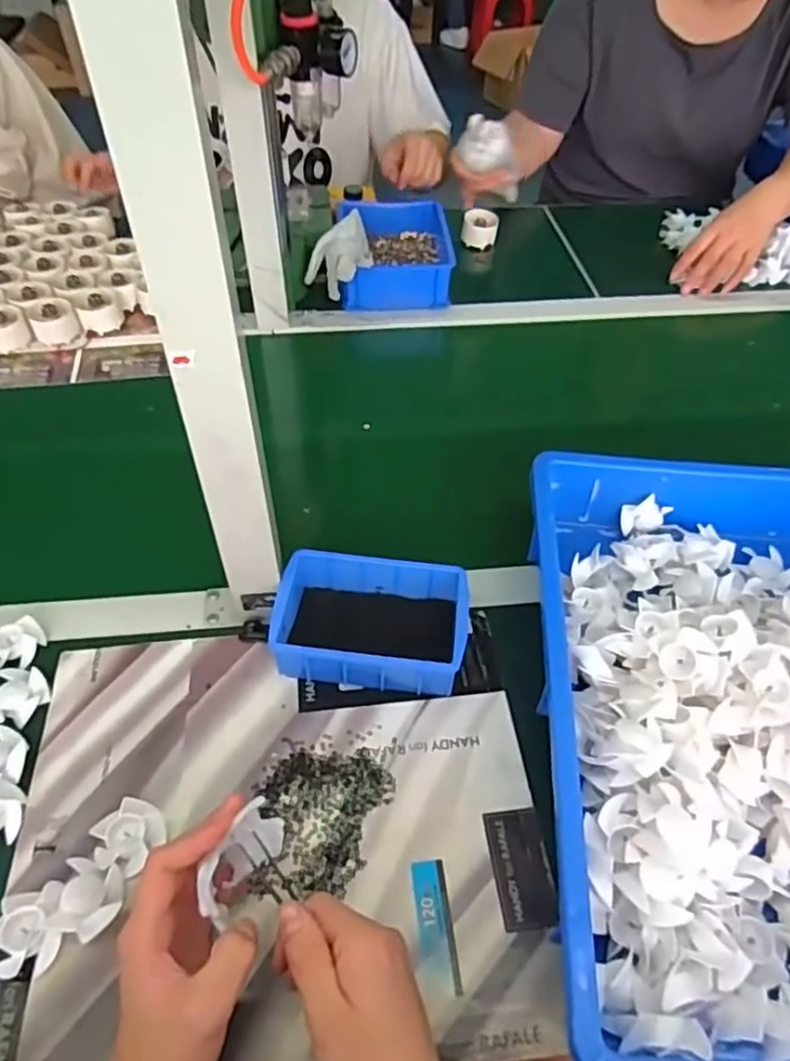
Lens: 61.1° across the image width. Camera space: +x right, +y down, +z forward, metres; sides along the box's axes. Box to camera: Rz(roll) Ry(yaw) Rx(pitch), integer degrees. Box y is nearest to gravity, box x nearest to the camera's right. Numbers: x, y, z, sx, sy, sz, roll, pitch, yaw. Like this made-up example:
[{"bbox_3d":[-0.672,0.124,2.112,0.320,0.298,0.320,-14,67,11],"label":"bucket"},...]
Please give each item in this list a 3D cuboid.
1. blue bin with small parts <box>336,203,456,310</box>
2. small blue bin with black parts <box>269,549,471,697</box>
[{"bbox_3d":[-0.003,-0.381,0.929,0.141,0.071,0.204,-2,50,-3],"label":"blue bin with small parts"},{"bbox_3d":[-0.018,0.071,0.532,0.145,0.046,0.097,6,50,4],"label":"small blue bin with black parts"}]

